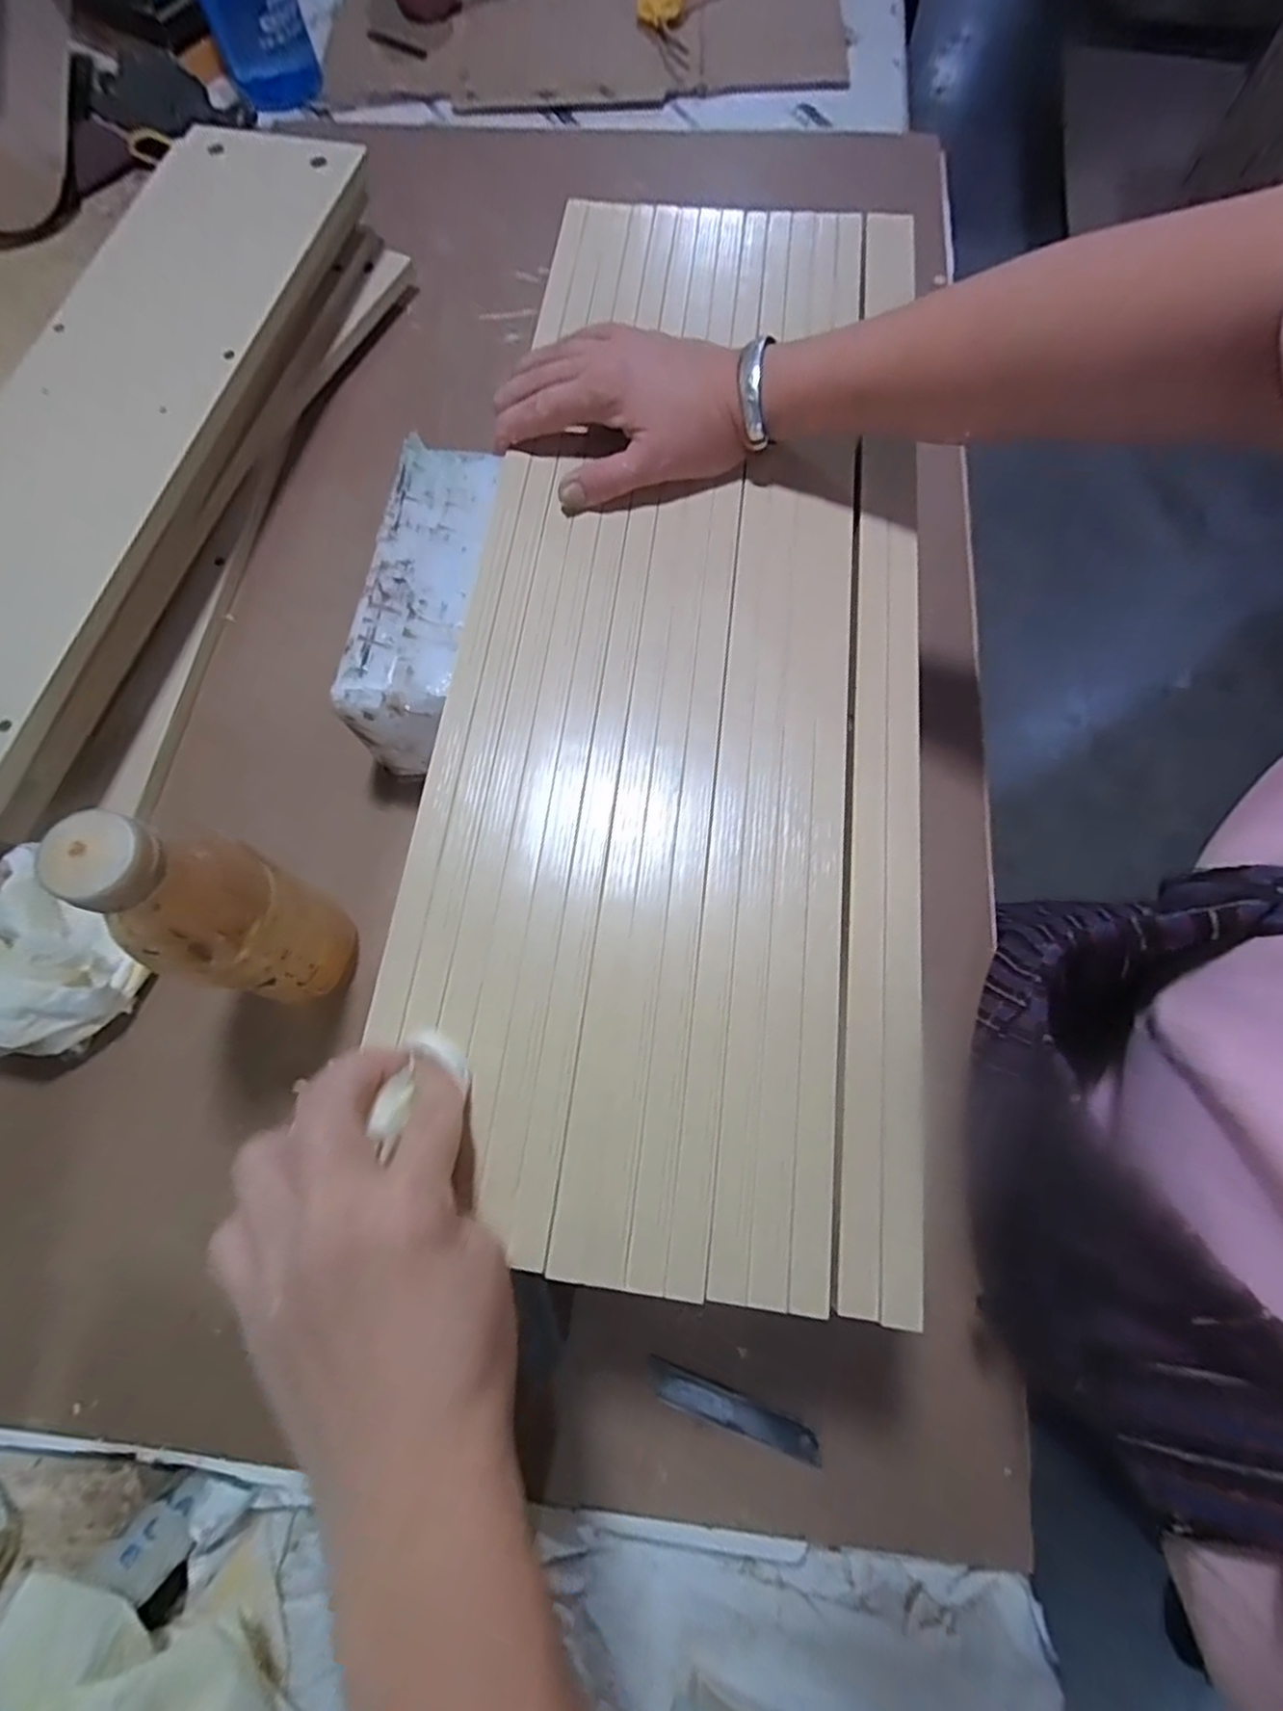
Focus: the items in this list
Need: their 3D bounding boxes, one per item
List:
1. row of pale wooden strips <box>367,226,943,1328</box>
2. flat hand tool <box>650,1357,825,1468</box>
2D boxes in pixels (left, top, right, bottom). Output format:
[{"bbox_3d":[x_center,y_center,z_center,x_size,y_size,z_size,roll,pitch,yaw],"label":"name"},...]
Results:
[{"bbox_3d":[0.030,-0.131,0.366,0.241,0.031,0.629,6,73,3],"label":"row of pale wooden strips"},{"bbox_3d":[0.051,0.309,0.376,0.098,0.004,0.018,19,74,7],"label":"flat hand tool"}]

